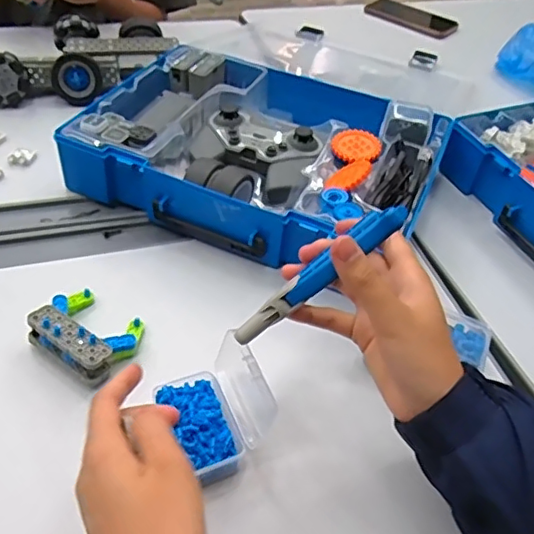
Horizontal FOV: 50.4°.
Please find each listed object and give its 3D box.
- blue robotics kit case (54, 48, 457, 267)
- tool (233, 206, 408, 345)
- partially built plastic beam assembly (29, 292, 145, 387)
[{"bbox_3d":[0.001,-0.139,0.642,0.363,0.073,0.299,22,47,14],"label":"blue robotics kit case"},{"bbox_3d":[0.031,0.005,0.362,0.133,0.013,0.018,-40,50,13],"label":"tool"},{"bbox_3d":[-0.148,0.051,0.469,0.080,0.030,0.070,28,49,19],"label":"partially built plastic beam assembly"}]

